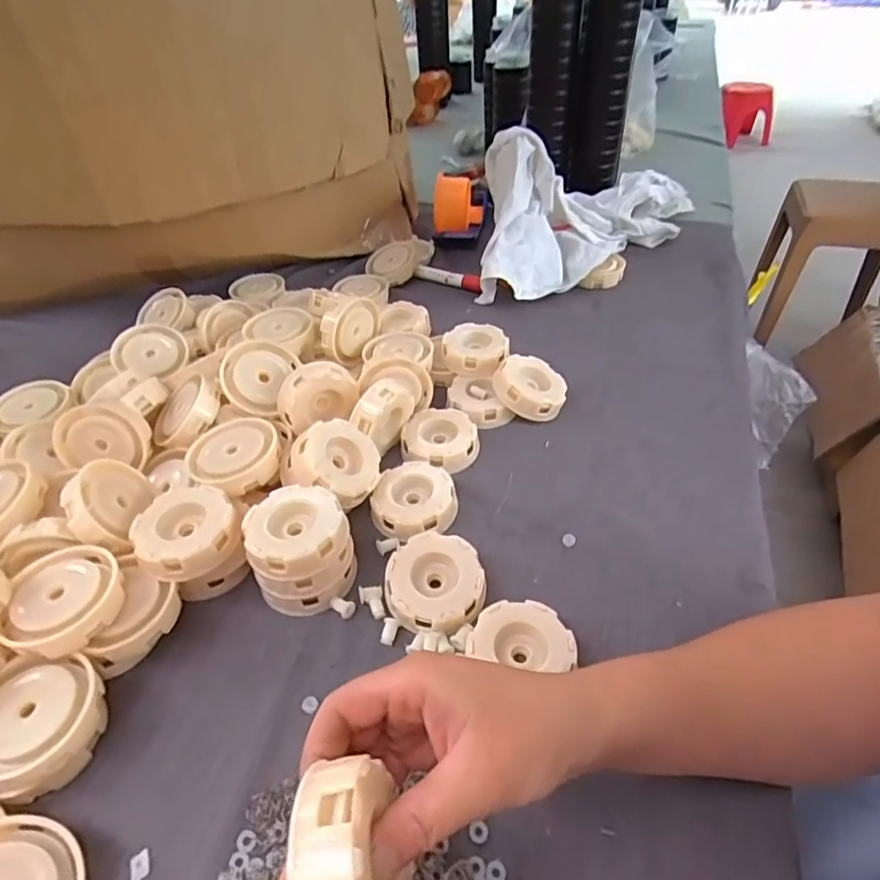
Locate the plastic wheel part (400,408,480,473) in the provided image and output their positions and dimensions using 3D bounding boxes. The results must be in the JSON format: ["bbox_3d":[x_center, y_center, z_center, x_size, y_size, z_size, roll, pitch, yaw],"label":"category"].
[{"bbox_3d":[0.000,-0.002,0.488,0.066,0.018,0.066,0,43,0],"label":"plastic wheel part"}]

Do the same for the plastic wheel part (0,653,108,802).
[{"bbox_3d":[-0.224,0.158,0.312,0.061,0.031,0.067,22,49,1],"label":"plastic wheel part"}]

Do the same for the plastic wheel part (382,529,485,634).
[{"bbox_3d":[-0.004,0.096,0.372,0.063,0.023,0.062,-11,43,-7],"label":"plastic wheel part"}]

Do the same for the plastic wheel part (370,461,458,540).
[{"bbox_3d":[-0.021,0.044,0.431,0.063,0.019,0.060,-6,42,-2],"label":"plastic wheel part"}]

